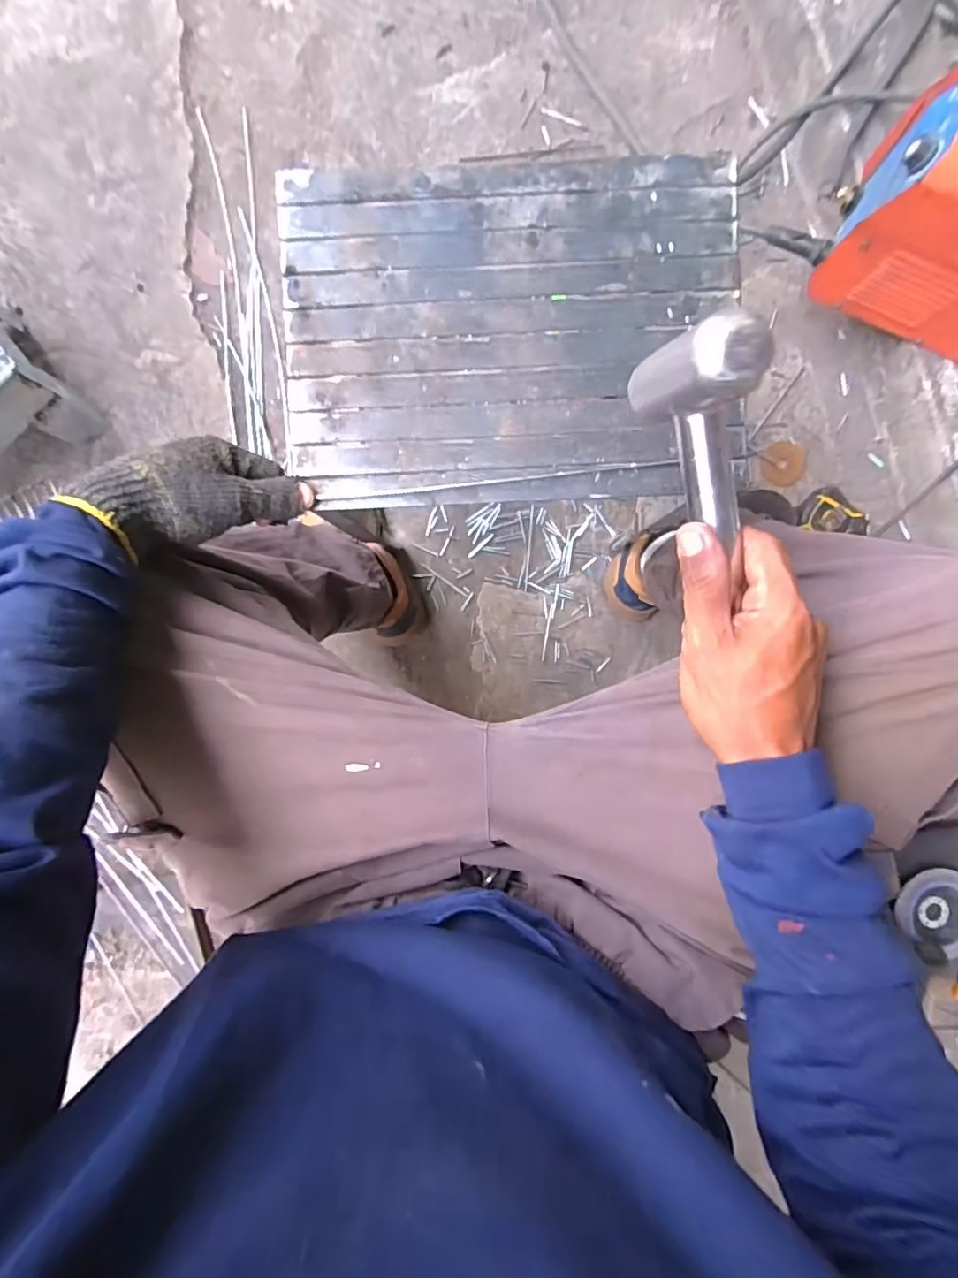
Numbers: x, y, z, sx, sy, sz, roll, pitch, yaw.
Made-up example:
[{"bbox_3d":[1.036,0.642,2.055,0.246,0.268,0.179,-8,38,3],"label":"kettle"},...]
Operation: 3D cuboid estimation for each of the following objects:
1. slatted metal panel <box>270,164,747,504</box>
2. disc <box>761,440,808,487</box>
[{"bbox_3d":[0.025,-0.232,0.421,0.339,0.009,0.247,-2,92,1],"label":"slatted metal panel"},{"bbox_3d":[0.446,-0.255,0.811,0.064,0.011,0.064,0,94,3],"label":"disc"}]

